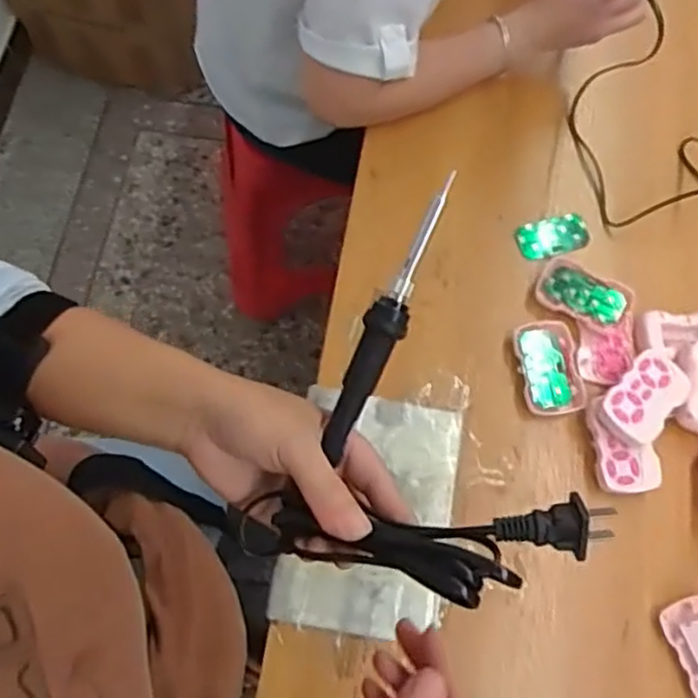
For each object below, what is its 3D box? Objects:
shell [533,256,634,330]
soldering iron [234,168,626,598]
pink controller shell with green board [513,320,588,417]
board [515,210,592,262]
[{"bbox_3d":[0.231,-0.053,0.683,0.089,0.027,0.051,29,72,6],"label":"shell"},{"bbox_3d":[0.052,0.051,0.350,0.144,0.084,0.186,33,75,7],"label":"soldering iron"},{"bbox_3d":[0.190,0.019,0.659,0.057,0.020,0.089,-9,73,-7],"label":"pink controller shell with green board"},{"bbox_3d":[0.209,-0.115,0.711,0.075,0.010,0.042,-15,73,-9],"label":"board"}]

